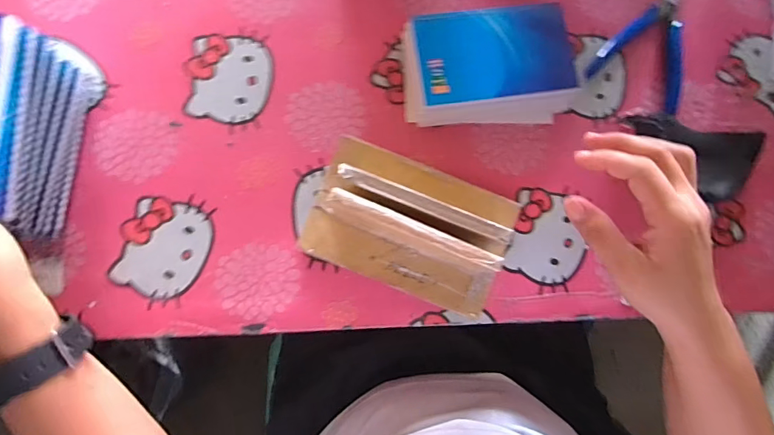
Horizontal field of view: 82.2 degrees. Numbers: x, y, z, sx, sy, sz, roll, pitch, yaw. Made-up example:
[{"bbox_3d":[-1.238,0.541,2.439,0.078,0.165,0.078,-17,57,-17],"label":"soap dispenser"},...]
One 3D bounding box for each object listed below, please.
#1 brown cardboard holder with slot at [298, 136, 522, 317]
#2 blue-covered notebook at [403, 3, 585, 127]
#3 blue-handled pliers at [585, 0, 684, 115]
[{"bbox_3d":[0.022,0.004,0.339,0.156,0.075,0.100,22,80,0],"label":"brown cardboard holder with slot"},{"bbox_3d":[0.087,-0.128,0.382,0.140,0.034,0.093,-5,81,-4],"label":"blue-covered notebook"},{"bbox_3d":[0.246,-0.160,0.408,0.083,0.012,0.116,30,80,2],"label":"blue-handled pliers"}]

